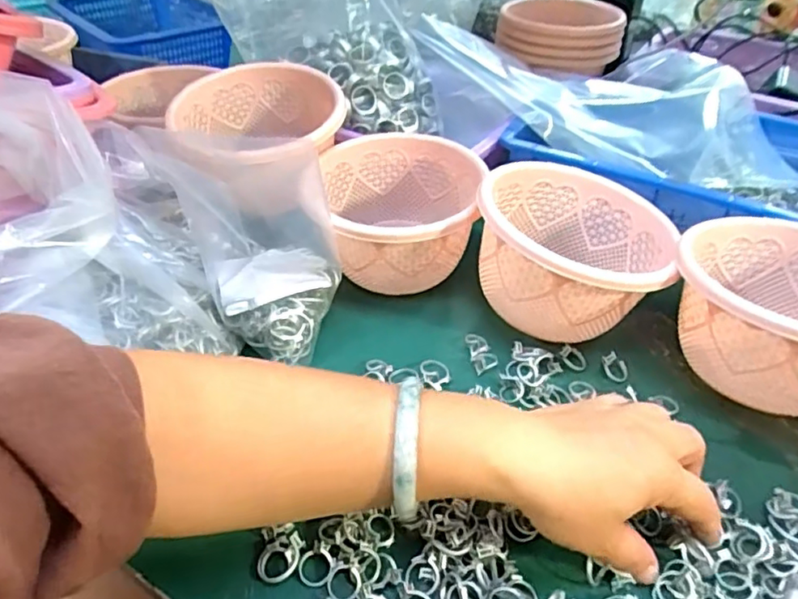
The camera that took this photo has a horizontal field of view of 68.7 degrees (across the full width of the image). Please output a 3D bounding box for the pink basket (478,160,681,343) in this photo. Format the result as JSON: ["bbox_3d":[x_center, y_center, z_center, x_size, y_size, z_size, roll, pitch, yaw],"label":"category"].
[{"bbox_3d":[0.131,-0.040,0.442,0.135,0.083,0.138,0,44,0],"label":"pink basket"}]

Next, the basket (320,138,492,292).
[{"bbox_3d":[0.007,-0.068,0.491,0.127,0.080,0.147,-7,42,-8],"label":"basket"}]

